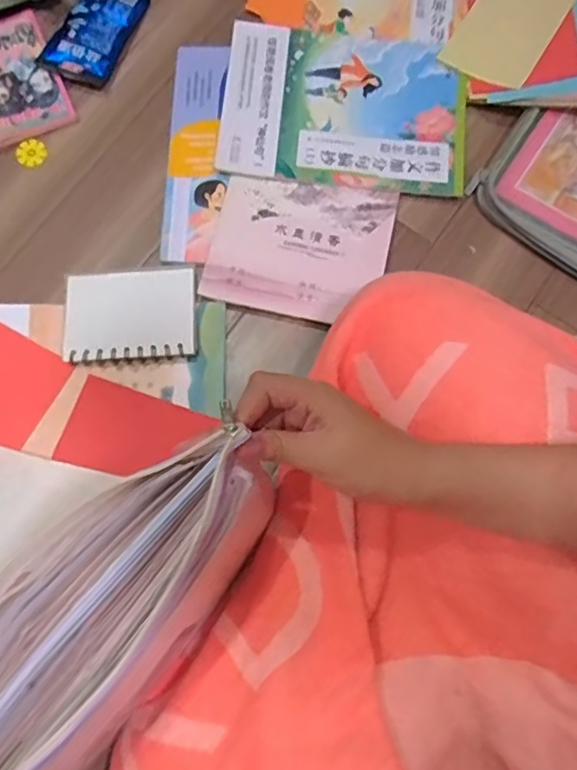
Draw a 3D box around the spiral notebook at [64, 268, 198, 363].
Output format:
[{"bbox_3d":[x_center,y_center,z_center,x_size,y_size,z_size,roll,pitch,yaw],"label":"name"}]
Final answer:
[{"bbox_3d":[-0.155,-0.068,0.575,0.126,0.011,0.087,-3,81,4],"label":"spiral notebook"}]

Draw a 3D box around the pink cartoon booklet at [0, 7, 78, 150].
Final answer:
[{"bbox_3d":[-0.304,-0.342,0.651,0.094,0.007,0.159,-23,79,-10],"label":"pink cartoon booklet"}]

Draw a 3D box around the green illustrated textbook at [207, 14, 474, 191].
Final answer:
[{"bbox_3d":[0.061,-0.297,0.630,0.258,0.010,0.179,7,76,3],"label":"green illustrated textbook"}]

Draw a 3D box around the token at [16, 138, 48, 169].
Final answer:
[{"bbox_3d":[-0.277,-0.250,0.636,0.032,0.006,0.031,0,76,2],"label":"token"}]

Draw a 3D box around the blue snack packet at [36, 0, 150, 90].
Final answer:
[{"bbox_3d":[-0.219,-0.399,0.664,0.077,0.011,0.134,20,77,7],"label":"blue snack packet"}]

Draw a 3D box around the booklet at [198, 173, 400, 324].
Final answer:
[{"bbox_3d":[0.011,-0.144,0.599,0.172,0.007,0.152,15,76,5],"label":"booklet"}]

